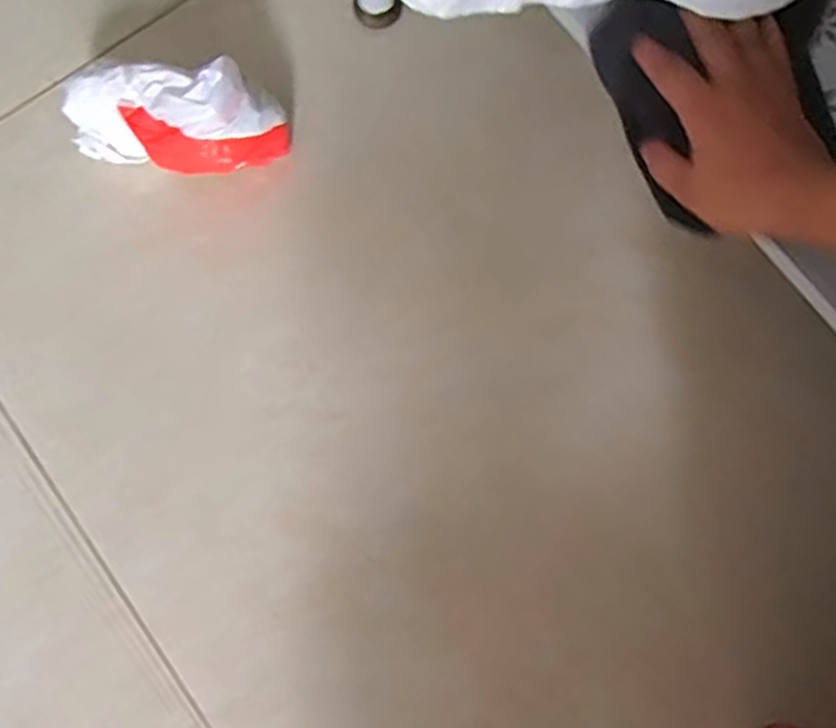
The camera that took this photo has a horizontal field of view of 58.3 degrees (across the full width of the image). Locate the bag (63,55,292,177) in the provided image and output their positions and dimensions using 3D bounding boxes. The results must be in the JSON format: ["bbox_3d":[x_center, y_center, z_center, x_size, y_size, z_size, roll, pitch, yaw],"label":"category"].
[{"bbox_3d":[-0.170,-0.168,0.525,0.144,0.092,0.051,5,78,3],"label":"bag"}]

